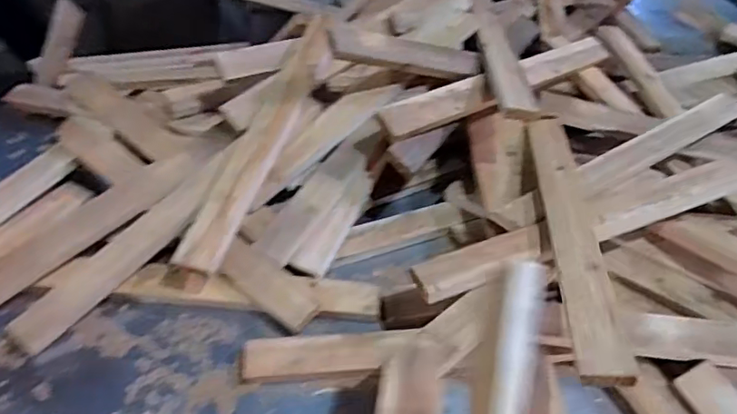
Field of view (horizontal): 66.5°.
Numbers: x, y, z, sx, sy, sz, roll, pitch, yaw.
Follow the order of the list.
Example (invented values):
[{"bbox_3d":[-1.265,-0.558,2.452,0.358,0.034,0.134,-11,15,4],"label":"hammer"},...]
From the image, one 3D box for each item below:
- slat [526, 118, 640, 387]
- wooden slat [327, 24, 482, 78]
[{"bbox_3d":[0.250,0.008,0.707,0.054,0.019,0.501,-2,35,11],"label":"slat"},{"bbox_3d":[0.061,-0.233,0.855,0.263,0.031,0.051,2,38,-30],"label":"wooden slat"}]

